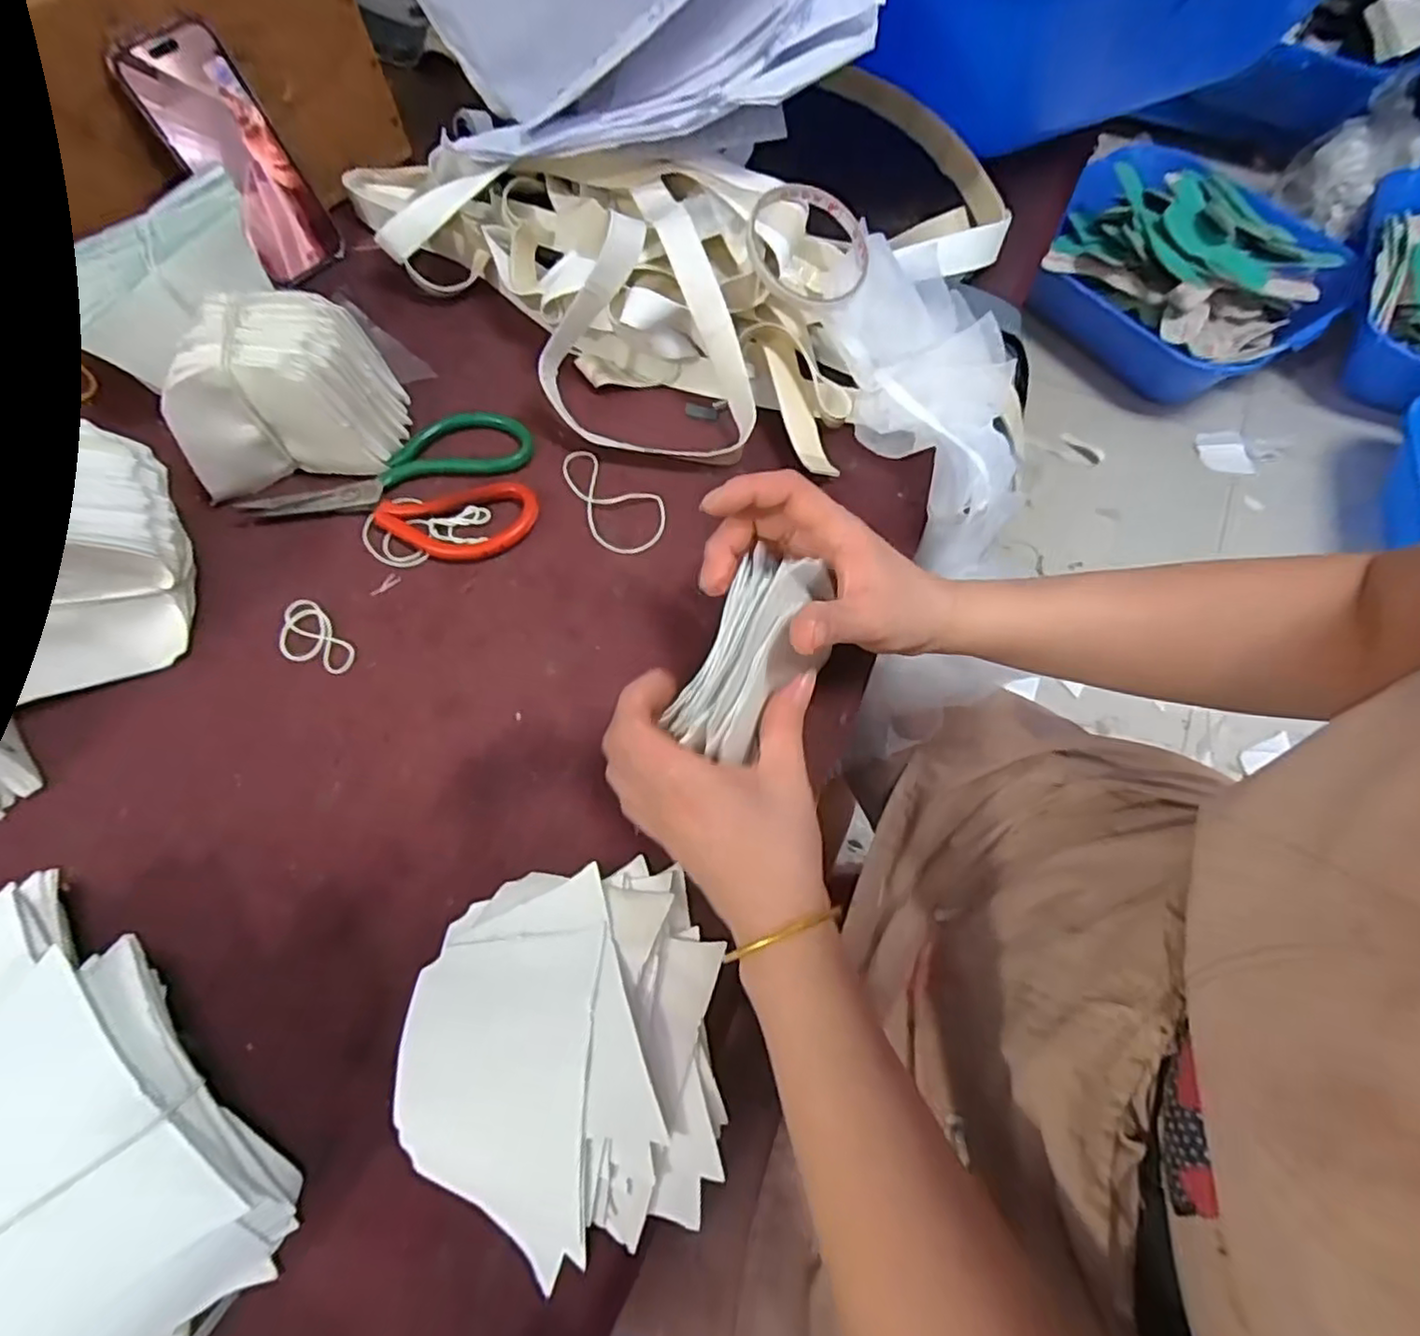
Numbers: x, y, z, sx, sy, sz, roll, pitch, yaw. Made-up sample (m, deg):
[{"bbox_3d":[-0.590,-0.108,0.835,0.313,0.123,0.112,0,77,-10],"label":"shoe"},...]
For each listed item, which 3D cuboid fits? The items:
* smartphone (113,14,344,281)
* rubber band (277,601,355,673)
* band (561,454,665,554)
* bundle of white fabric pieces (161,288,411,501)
[{"bbox_3d":[-0.335,-0.362,0.482,0.010,0.144,0.070,30,69,32],"label":"smartphone"},{"bbox_3d":[-0.241,-0.017,0.405,0.033,0.004,0.060,-40,71,-16],"label":"rubber band"},{"bbox_3d":[-0.063,-0.116,0.450,0.052,0.005,0.091,-23,67,-10],"label":"band"},{"bbox_3d":[-0.272,-0.173,0.429,0.123,0.091,0.073,-13,66,-5],"label":"bundle of white fabric pieces"}]

